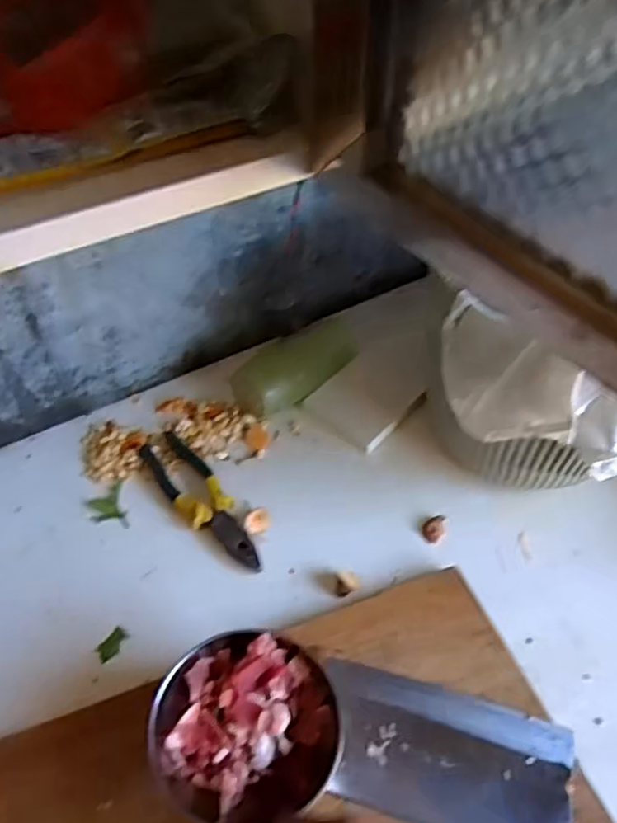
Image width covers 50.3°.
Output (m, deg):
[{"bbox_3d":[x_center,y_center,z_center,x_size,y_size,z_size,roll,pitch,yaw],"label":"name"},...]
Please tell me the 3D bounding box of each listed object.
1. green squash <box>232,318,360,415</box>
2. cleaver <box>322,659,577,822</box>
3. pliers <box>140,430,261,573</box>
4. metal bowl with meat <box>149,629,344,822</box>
[{"bbox_3d":[-0.011,-0.052,0.752,0.152,0.050,0.053,-32,53,-9],"label":"green squash"},{"bbox_3d":[0.155,0.281,0.506,0.291,0.018,0.097,12,49,13],"label":"cleaver"},{"bbox_3d":[-0.112,0.090,0.690,0.053,0.016,0.197,-30,53,-22],"label":"pliers"},{"bbox_3d":[-0.045,0.241,0.505,0.133,0.075,0.128,-1,48,1],"label":"metal bowl with meat"}]

